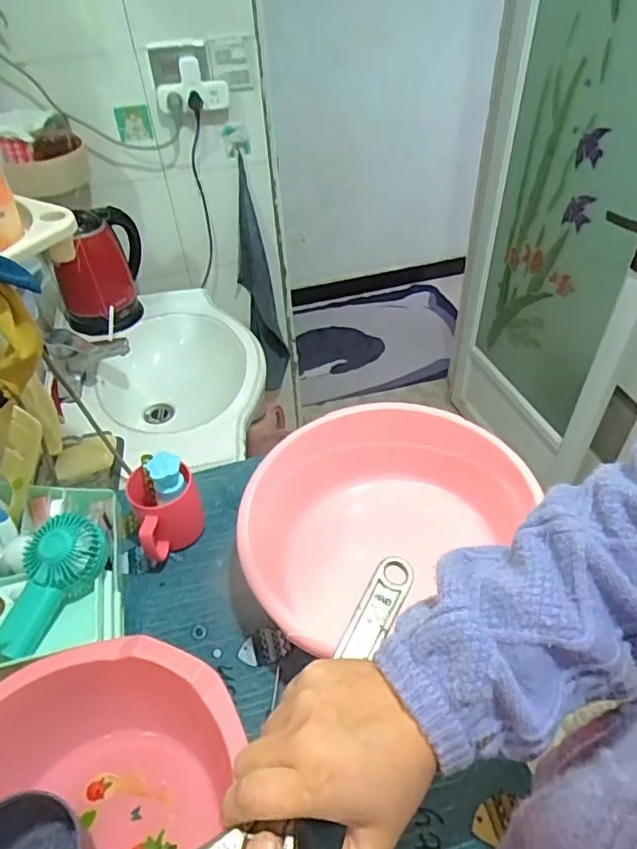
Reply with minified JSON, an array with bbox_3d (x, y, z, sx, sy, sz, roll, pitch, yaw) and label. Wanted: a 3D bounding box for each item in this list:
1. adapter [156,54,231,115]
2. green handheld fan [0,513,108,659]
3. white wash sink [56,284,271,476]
[{"bbox_3d":[-0.262,-0.701,1.134,0.144,0.094,0.037,-18,46,-13],"label":"adapter"},{"bbox_3d":[-0.272,0.162,0.556,0.062,0.065,0.141,13,63,17],"label":"green handheld fan"},{"bbox_3d":[-0.285,-0.076,1.133,0.347,0.156,0.518,-6,44,-1],"label":"white wash sink"}]

